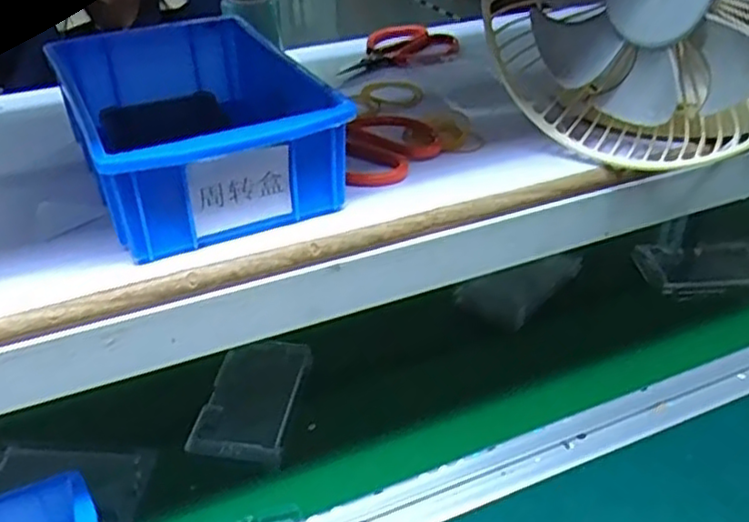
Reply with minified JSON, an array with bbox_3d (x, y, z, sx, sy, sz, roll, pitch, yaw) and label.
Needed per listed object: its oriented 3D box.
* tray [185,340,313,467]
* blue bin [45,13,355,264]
[{"bbox_3d":[-0.100,0.110,0.588,0.073,0.017,0.122,7,37,8],"label":"tray"},{"bbox_3d":[-0.113,-0.085,0.437,0.128,0.068,0.197,-17,38,-23],"label":"blue bin"}]

